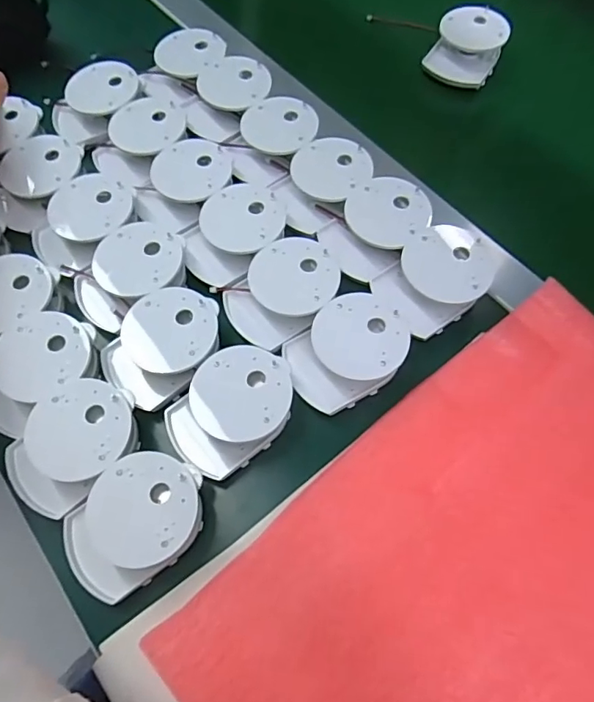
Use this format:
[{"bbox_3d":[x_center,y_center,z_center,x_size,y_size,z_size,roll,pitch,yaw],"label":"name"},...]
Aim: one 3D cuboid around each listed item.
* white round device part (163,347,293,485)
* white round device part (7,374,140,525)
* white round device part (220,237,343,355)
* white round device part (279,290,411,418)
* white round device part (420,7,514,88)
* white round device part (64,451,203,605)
[{"bbox_3d":[-0.042,0.036,0.337,0.061,0.026,0.082,39,70,19],"label":"white round device part"},{"bbox_3d":[-0.138,0.057,0.329,0.083,0.028,0.061,-39,68,-17],"label":"white round device part"},{"bbox_3d":[-0.009,-0.042,0.376,0.078,0.027,0.065,-40,69,-18],"label":"white round device part"},{"bbox_3d":[0.033,-0.001,0.353,0.081,0.023,0.063,-33,67,-15],"label":"white round device part"},{"bbox_3d":[0.161,-0.290,0.504,0.062,0.031,0.068,30,67,16],"label":"white round device part"},{"bbox_3d":[-0.094,0.099,0.310,0.084,0.028,0.062,-39,69,-17],"label":"white round device part"}]

